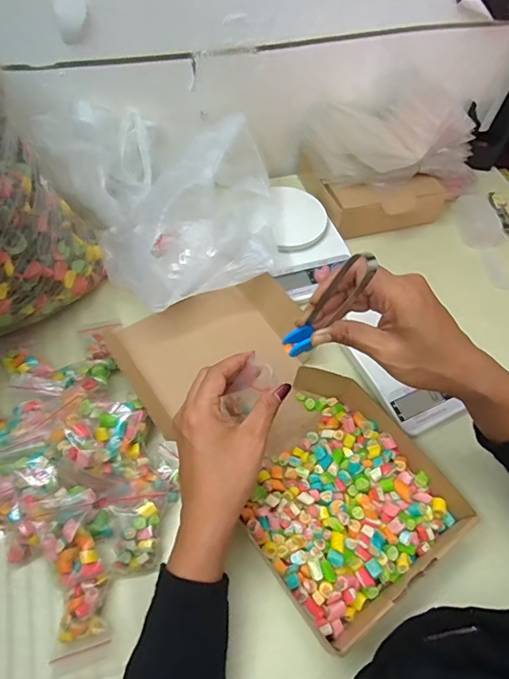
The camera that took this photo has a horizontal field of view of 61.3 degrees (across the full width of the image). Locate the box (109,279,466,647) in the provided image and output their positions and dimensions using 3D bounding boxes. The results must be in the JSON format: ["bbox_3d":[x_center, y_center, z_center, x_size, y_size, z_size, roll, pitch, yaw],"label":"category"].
[{"bbox_3d":[0.020,0.072,0.436,0.194,0.049,0.378,-34,65,-22],"label":"box"}]

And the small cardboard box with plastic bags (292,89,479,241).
[{"bbox_3d":[0.188,-0.261,0.592,0.218,0.123,0.179,-18,60,-14],"label":"small cardboard box with plastic bags"}]

